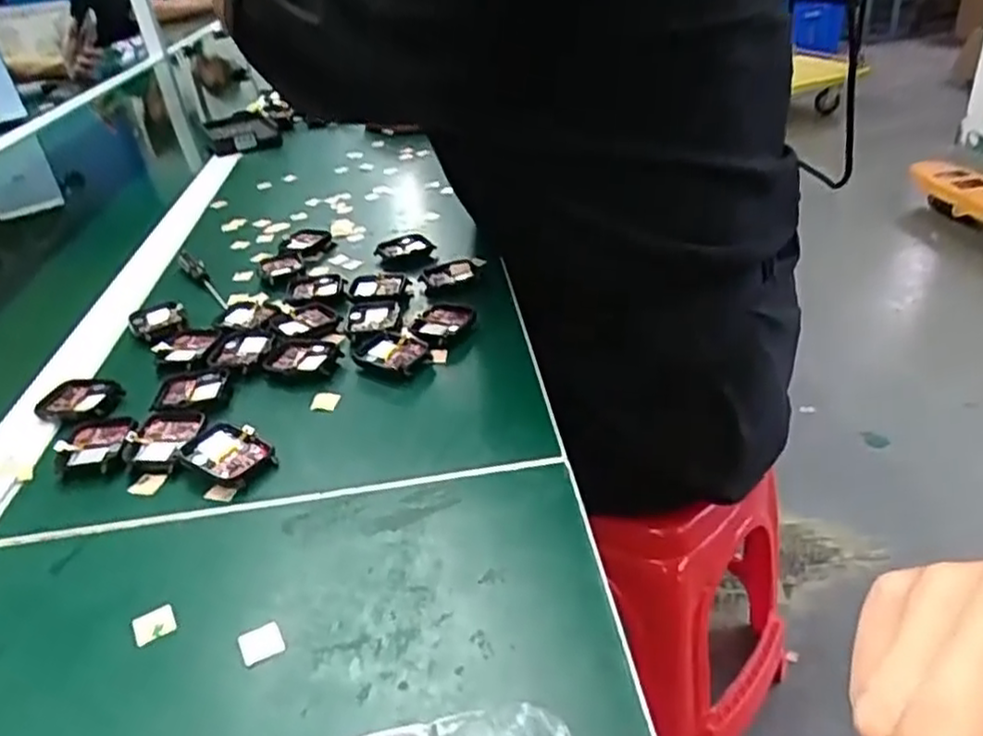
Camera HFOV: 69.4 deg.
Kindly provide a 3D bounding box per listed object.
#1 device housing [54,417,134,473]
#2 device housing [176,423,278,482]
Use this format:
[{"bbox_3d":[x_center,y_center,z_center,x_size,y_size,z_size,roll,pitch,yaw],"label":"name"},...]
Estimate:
[{"bbox_3d":[-0.225,0.043,0.404,0.038,0.009,0.045,-13,33,-9],"label":"device housing"},{"bbox_3d":[-0.142,0.046,0.386,0.040,0.015,0.035,12,37,27],"label":"device housing"}]

